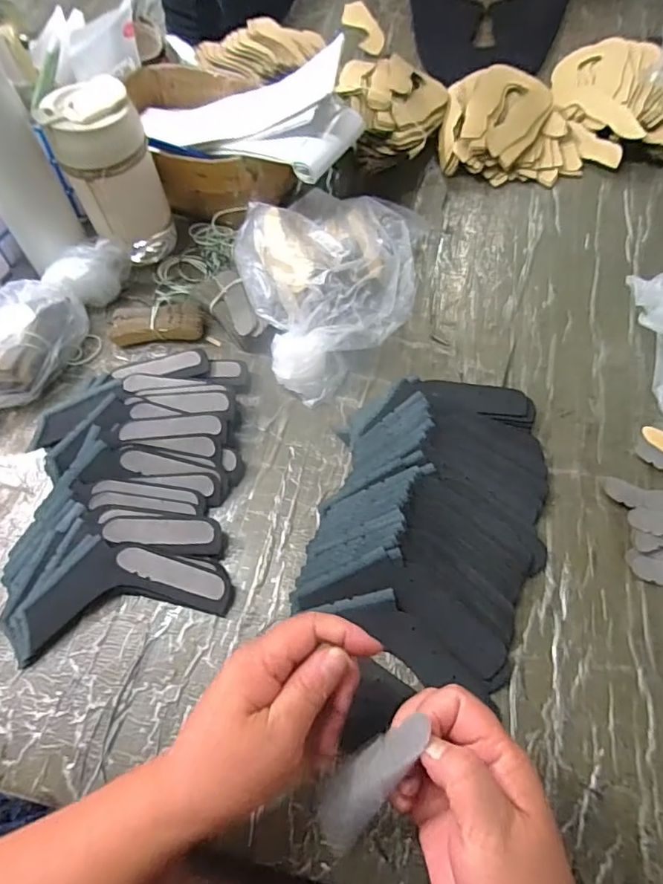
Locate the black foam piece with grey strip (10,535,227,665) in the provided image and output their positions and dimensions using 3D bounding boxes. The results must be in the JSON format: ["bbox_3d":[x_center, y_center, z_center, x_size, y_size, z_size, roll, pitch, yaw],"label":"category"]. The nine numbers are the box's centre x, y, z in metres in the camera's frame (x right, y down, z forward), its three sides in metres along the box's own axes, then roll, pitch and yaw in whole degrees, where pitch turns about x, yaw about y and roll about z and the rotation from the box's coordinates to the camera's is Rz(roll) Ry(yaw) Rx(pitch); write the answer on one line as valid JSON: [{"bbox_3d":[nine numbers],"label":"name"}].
[{"bbox_3d":[-0.159,0.109,0.397,0.154,0.019,0.069,-14,62,-3],"label":"black foam piece with grey strip"}]

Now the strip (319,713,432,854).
[{"bbox_3d":[0.019,0.173,0.268,0.024,0.010,0.075,41,98,22],"label":"strip"}]

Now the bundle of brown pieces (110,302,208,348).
[{"bbox_3d":[-0.171,-0.117,0.519,0.089,0.020,0.035,-4,62,2],"label":"bundle of brown pieces"}]

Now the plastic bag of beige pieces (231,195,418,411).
[{"bbox_3d":[0.004,-0.157,0.501,0.165,0.081,0.192,-19,63,-6],"label":"plastic bag of beige pieces"}]

